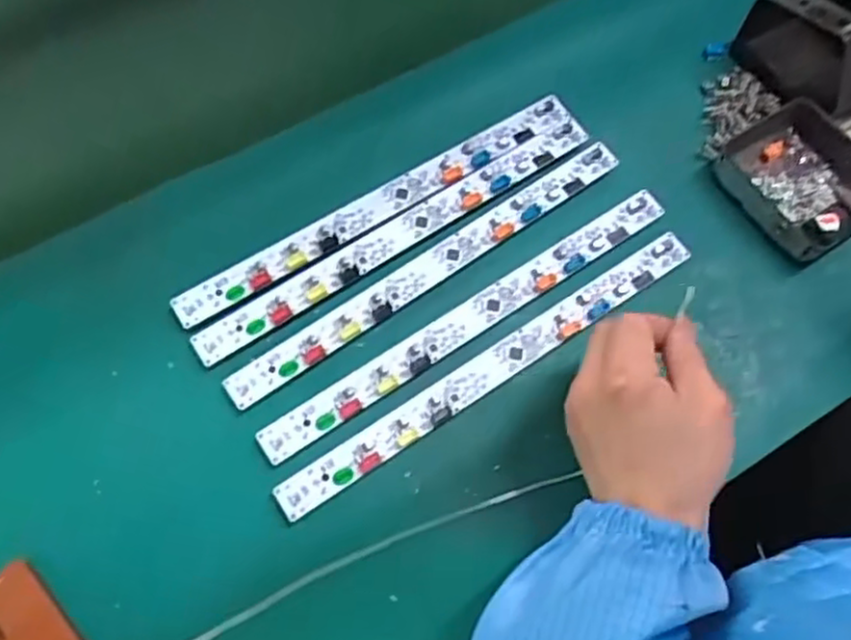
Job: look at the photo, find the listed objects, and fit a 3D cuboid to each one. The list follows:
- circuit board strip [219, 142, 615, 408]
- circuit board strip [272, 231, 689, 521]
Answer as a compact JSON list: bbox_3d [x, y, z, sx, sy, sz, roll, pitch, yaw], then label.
[{"bbox_3d":[0.006,-0.031,0.456,0.285,0.015,0.021,-33,71,-13],"label":"circuit board strip"},{"bbox_3d":[0.042,0.029,0.434,0.287,0.014,0.022,-32,71,-13],"label":"circuit board strip"}]

